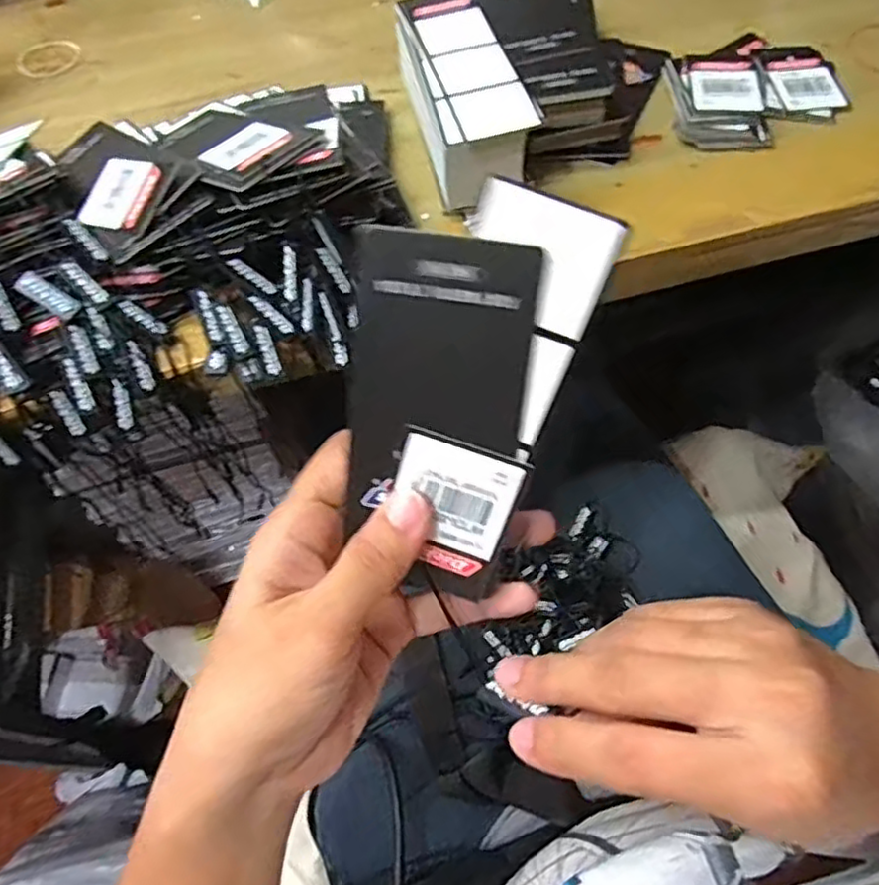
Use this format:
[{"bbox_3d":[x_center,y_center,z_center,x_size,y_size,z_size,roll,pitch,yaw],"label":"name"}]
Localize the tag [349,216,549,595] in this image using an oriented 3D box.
[{"bbox_3d":[0.000,-0.004,0.196,0.052,0.107,0.006,-1,22,3],"label":"tag"}]

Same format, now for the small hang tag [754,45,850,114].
[{"bbox_3d":[0.203,-0.206,0.381,0.039,0.006,0.059,-6,61,1],"label":"small hang tag"}]

